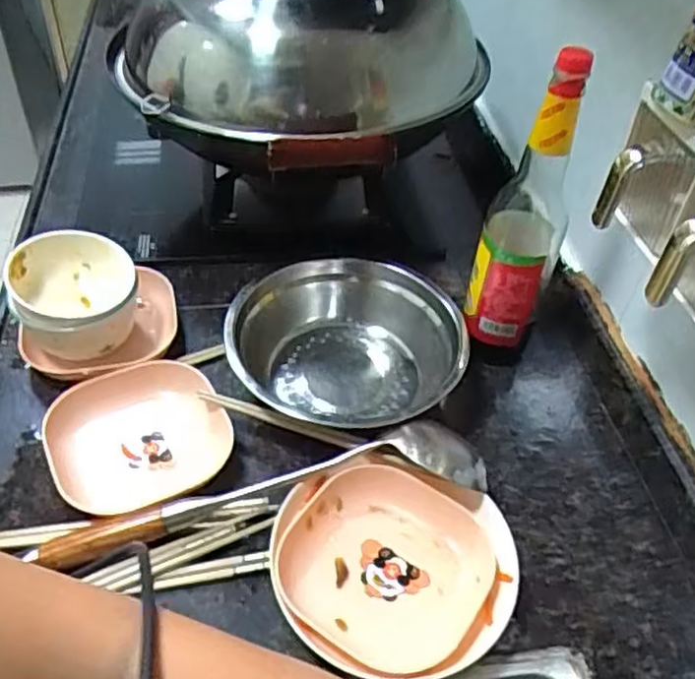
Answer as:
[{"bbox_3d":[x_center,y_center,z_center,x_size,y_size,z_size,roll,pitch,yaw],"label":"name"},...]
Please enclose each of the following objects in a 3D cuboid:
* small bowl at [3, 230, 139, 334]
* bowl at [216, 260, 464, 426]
[{"bbox_3d":[-0.249,-0.043,0.627,0.105,0.063,0.104,3,47,-4],"label":"small bowl"},{"bbox_3d":[0.000,0.005,0.620,0.201,0.073,0.196,3,47,-4],"label":"bowl"}]

